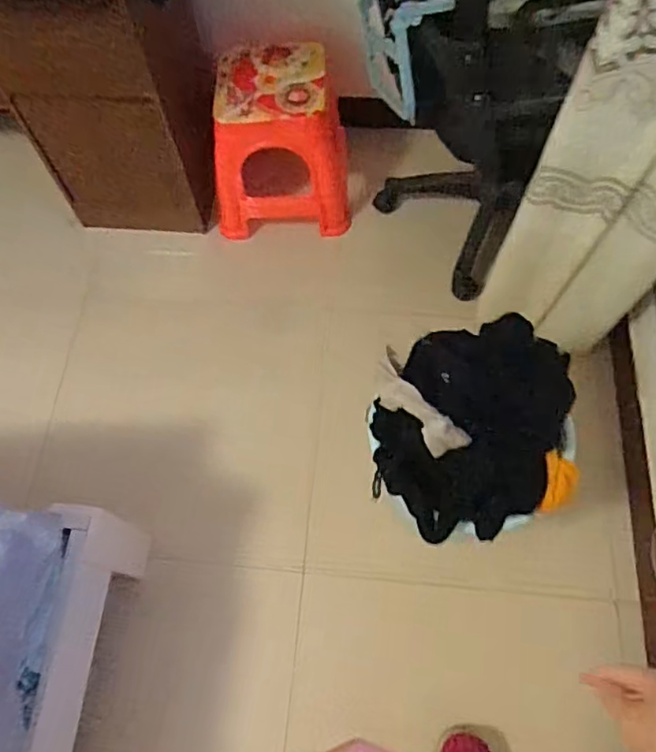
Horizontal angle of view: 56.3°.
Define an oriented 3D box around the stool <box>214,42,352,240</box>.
[{"bbox_3d":[-0.115,-0.531,1.418,0.313,0.325,0.266,-5,66,0],"label":"stool"}]

